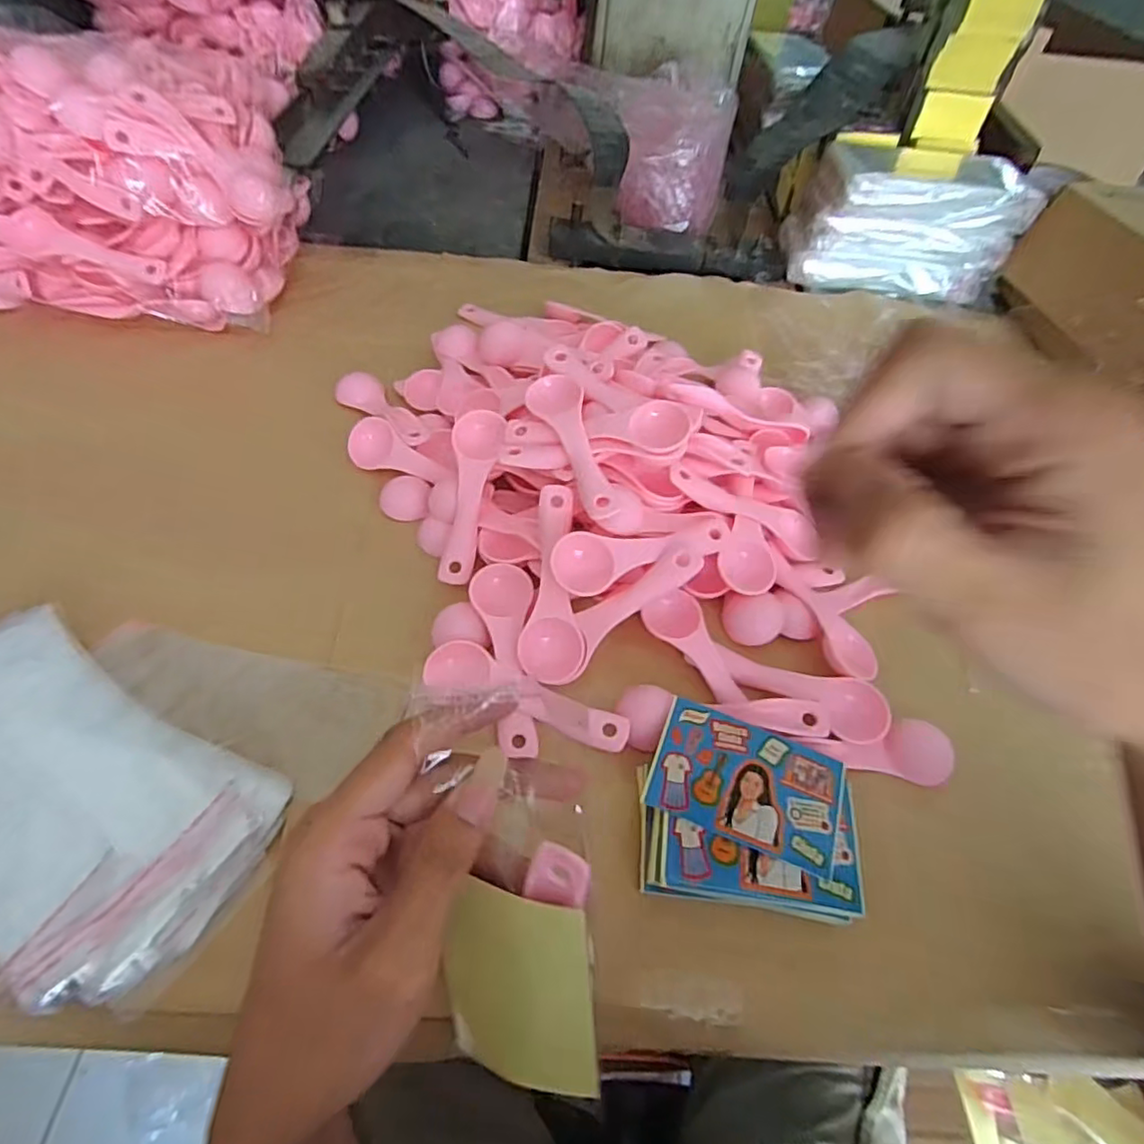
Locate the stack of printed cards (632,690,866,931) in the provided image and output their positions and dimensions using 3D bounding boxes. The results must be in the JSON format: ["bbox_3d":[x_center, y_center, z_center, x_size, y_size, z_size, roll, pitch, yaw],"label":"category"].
[{"bbox_3d":[0.085,0.114,0.296,0.101,0.012,0.088,8,53,1],"label":"stack of printed cards"}]

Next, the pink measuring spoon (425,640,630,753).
[{"bbox_3d":[-0.024,0.066,0.326,0.113,0.017,0.027,17,54,8],"label":"pink measuring spoon"}]

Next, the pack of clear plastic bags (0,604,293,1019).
[{"bbox_3d":[-0.247,0.104,0.278,0.214,0.015,0.121,28,56,15],"label":"pack of clear plastic bags"}]

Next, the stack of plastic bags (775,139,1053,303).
[{"bbox_3d":[0.332,-0.353,0.606,0.212,0.098,0.109,4,53,-1],"label":"stack of plastic bags"}]

